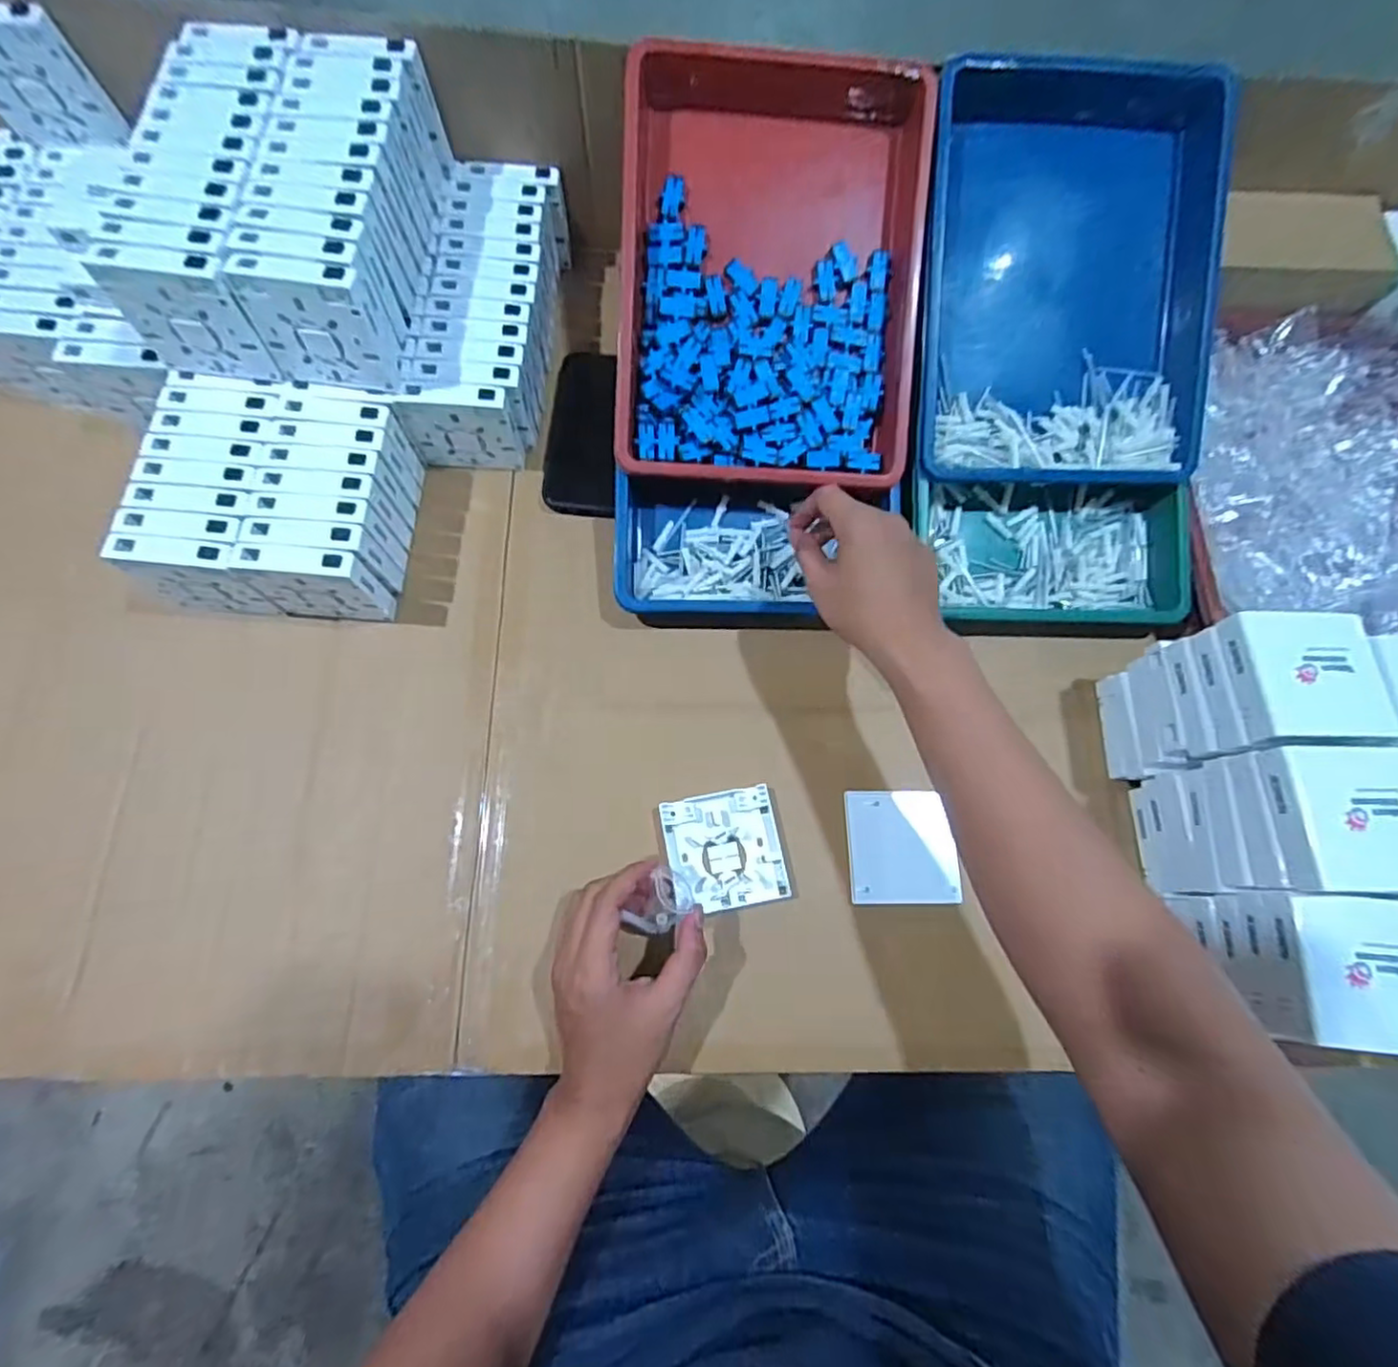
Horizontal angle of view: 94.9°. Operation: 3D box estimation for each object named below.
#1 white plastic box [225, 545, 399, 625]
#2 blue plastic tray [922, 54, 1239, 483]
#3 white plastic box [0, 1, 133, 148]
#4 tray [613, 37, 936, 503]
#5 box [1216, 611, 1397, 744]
[{"bbox_3d":[-0.296,-0.076,0.500,0.087,0.087,0.023,4,73,-2],"label":"white plastic box"},{"bbox_3d":[0.300,-0.332,0.526,0.234,0.064,0.320,0,93,1],"label":"blue plastic tray"},{"bbox_3d":[-0.528,-0.481,0.513,0.086,0.090,0.023,-2,74,-4],"label":"white plastic box"},{"bbox_3d":[0.057,-0.326,0.511,0.236,0.058,0.319,2,91,-4],"label":"tray"},{"bbox_3d":[0.397,-0.005,0.418,0.082,0.021,0.083,-1,73,-2],"label":"box"}]

